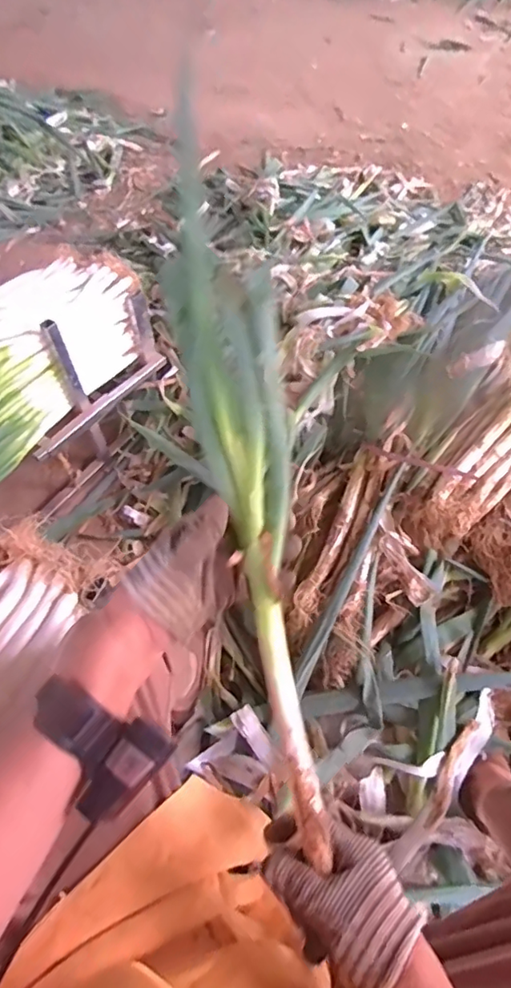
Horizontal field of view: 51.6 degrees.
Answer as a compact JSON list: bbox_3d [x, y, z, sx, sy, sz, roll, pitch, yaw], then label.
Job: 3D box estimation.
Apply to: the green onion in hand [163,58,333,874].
[{"bbox_3d":[-0.009,-0.036,0.444,0.091,0.026,0.549,-10,76,-3],"label":"green onion in hand"}]

